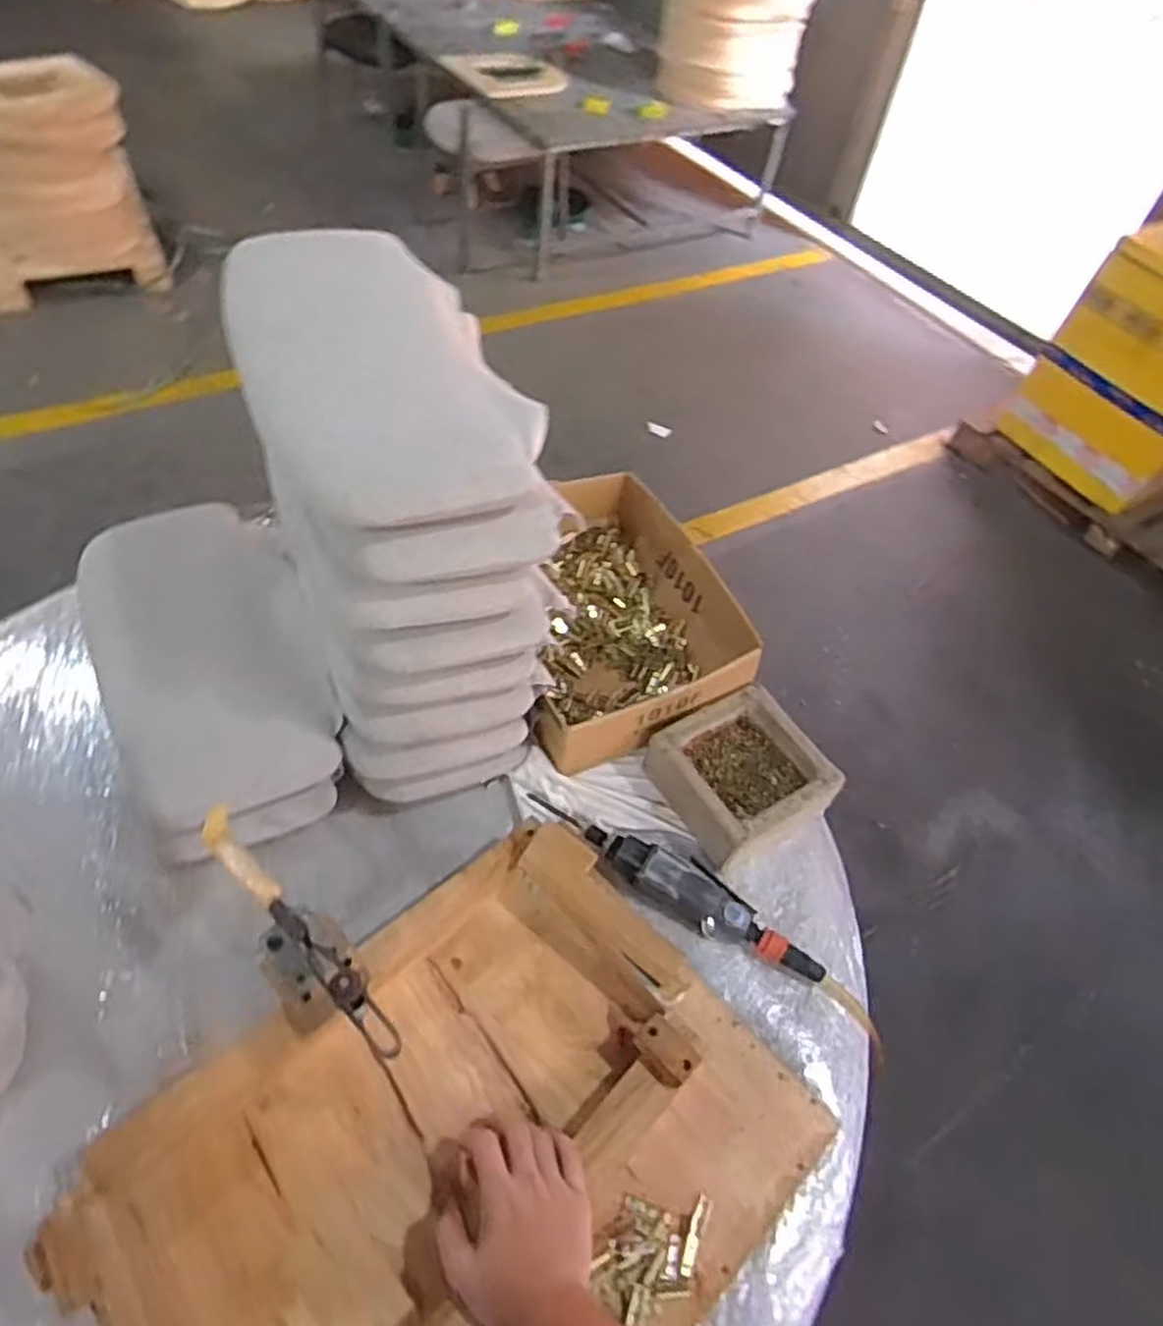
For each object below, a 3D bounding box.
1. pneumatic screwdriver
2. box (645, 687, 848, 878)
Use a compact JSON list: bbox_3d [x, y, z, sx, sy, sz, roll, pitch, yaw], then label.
[{"bbox_3d":[0.096,0.232,0.840,0.351,0.042,0.054,27,55,15],"label":"pneumatic screwdriver"},{"bbox_3d":[0.184,0.126,0.905,0.165,0.064,0.162,-23,58,-21],"label":"box"}]

